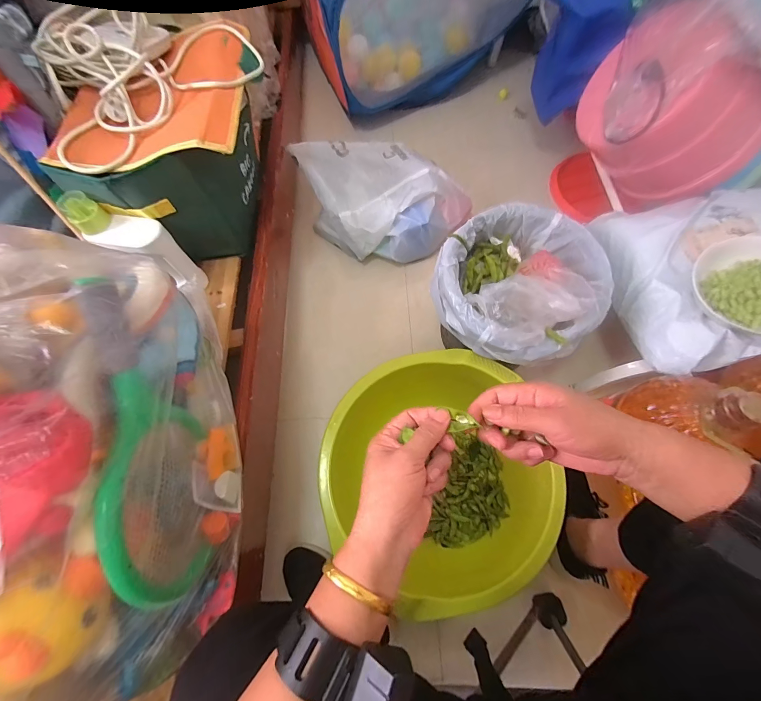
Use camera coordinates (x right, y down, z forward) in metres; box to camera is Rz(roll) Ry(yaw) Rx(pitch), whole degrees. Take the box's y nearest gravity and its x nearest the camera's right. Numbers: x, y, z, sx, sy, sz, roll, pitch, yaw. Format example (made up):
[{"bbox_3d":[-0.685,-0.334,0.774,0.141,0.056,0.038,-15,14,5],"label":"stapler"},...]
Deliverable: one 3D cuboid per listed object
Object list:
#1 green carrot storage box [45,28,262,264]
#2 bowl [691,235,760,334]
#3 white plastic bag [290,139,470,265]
[{"bbox_3d":[-0.348,-0.393,0.634,0.258,0.231,0.399,3,70,3],"label":"green carrot storage box"},{"bbox_3d":[0.600,-0.106,0.541,0.163,0.050,0.178,-13,70,-3],"label":"bowl"},{"bbox_3d":[-0.027,-0.396,0.869,0.446,0.142,0.272,30,74,12],"label":"white plastic bag"}]

